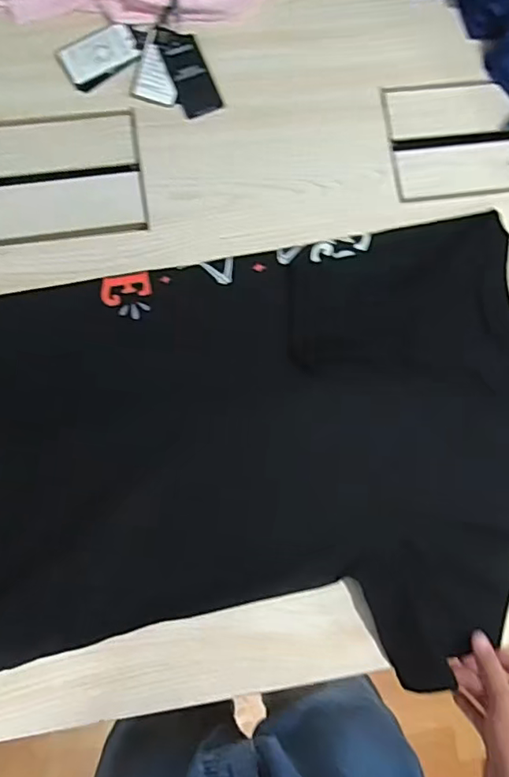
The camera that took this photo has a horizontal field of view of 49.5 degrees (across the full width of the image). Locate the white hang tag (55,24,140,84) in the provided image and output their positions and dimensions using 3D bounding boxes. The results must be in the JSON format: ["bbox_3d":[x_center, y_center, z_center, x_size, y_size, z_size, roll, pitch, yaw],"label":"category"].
[{"bbox_3d":[-0.185,-0.399,0.657,0.085,0.004,0.051,-30,87,-6],"label":"white hang tag"}]

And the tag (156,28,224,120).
[{"bbox_3d":[-0.080,-0.383,0.666,0.046,0.004,0.107,-24,94,-6],"label":"tag"}]

